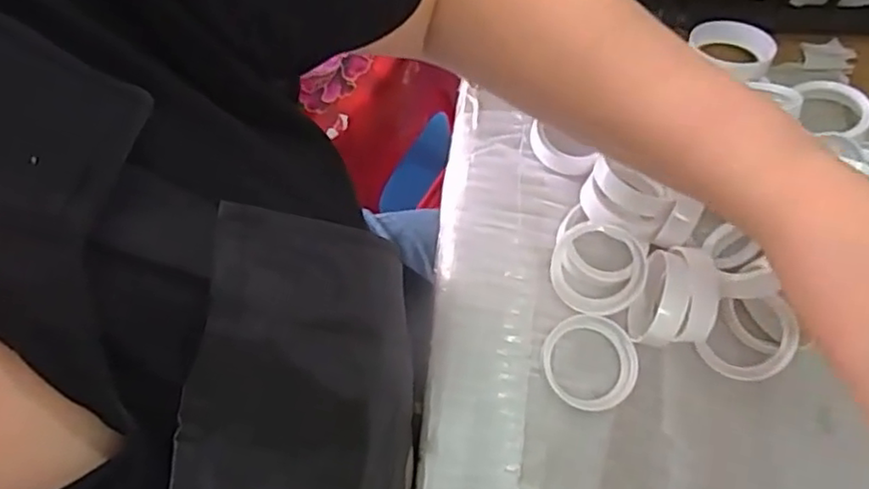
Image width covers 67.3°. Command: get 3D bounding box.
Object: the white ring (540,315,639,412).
[{"bbox_3d":[0.088,0.067,0.372,0.053,0.013,0.051,-1,71,2],"label":"white ring"}]

